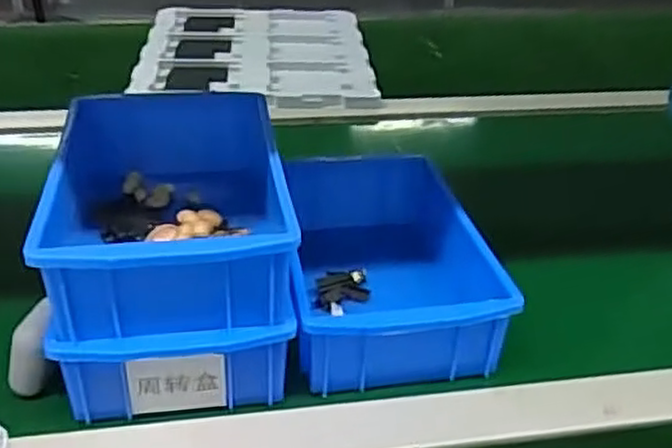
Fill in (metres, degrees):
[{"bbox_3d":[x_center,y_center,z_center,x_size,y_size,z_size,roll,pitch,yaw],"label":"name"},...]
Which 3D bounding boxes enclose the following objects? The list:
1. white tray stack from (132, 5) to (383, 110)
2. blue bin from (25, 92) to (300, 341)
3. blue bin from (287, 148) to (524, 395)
[{"bbox_3d":[-0.100,-0.222,0.927,0.276,0.023,0.323,0,33,-5],"label":"white tray stack"},{"bbox_3d":[-0.102,-0.017,0.445,0.125,0.059,0.191,-4,34,-11],"label":"blue bin"},{"bbox_3d":[0.026,0.023,0.511,0.127,0.067,0.205,-4,33,-10],"label":"blue bin"}]

